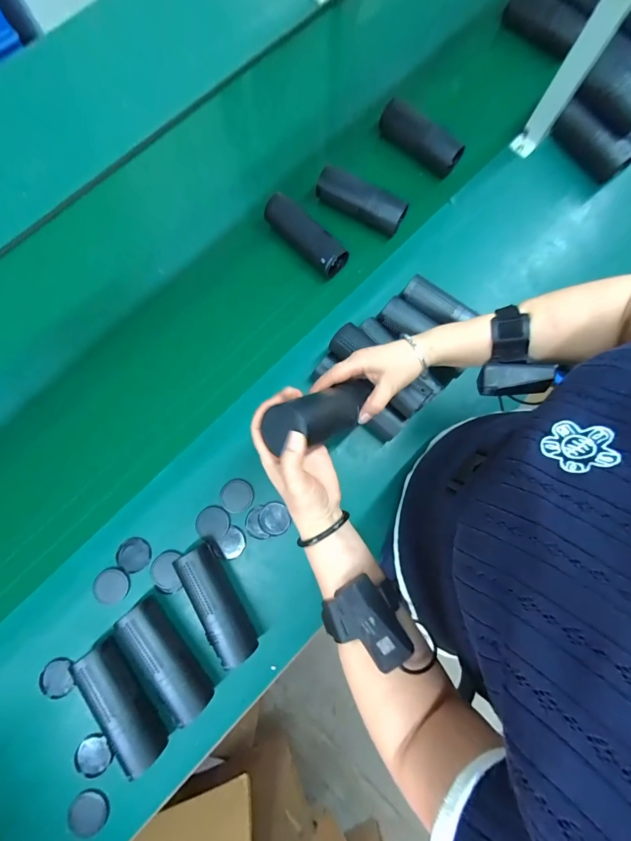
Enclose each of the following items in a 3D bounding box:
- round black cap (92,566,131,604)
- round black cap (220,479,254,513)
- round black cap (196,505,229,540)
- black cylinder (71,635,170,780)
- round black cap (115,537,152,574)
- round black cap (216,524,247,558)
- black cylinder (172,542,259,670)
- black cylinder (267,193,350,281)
[{"bbox_3d":[-0.308,0.250,0.519,0.057,0.004,0.050,-28,81,-6],"label":"round black cap"},{"bbox_3d":[-0.126,0.121,0.551,0.051,0.005,0.051,0,80,-1],"label":"round black cap"},{"bbox_3d":[-0.160,0.159,0.537,0.050,0.004,0.048,17,80,2],"label":"round black cap"},{"bbox_3d":[-0.265,0.385,0.473,0.048,0.053,0.162,-36,82,-7],"label":"black cylinder"},{"bbox_3d":[-0.279,0.206,0.528,0.050,0.004,0.050,0,80,-1],"label":"round black cap"},{"bbox_3d":[-0.129,0.191,0.538,0.040,0.005,0.045,43,82,6],"label":"round black cap"},{"bbox_3d":[-0.145,0.261,0.497,0.053,0.055,0.163,-31,82,-6],"label":"black cylinder"},{"bbox_3d":[-0.016,-0.325,0.604,0.064,0.046,0.161,-44,83,-8],"label":"black cylinder"}]

